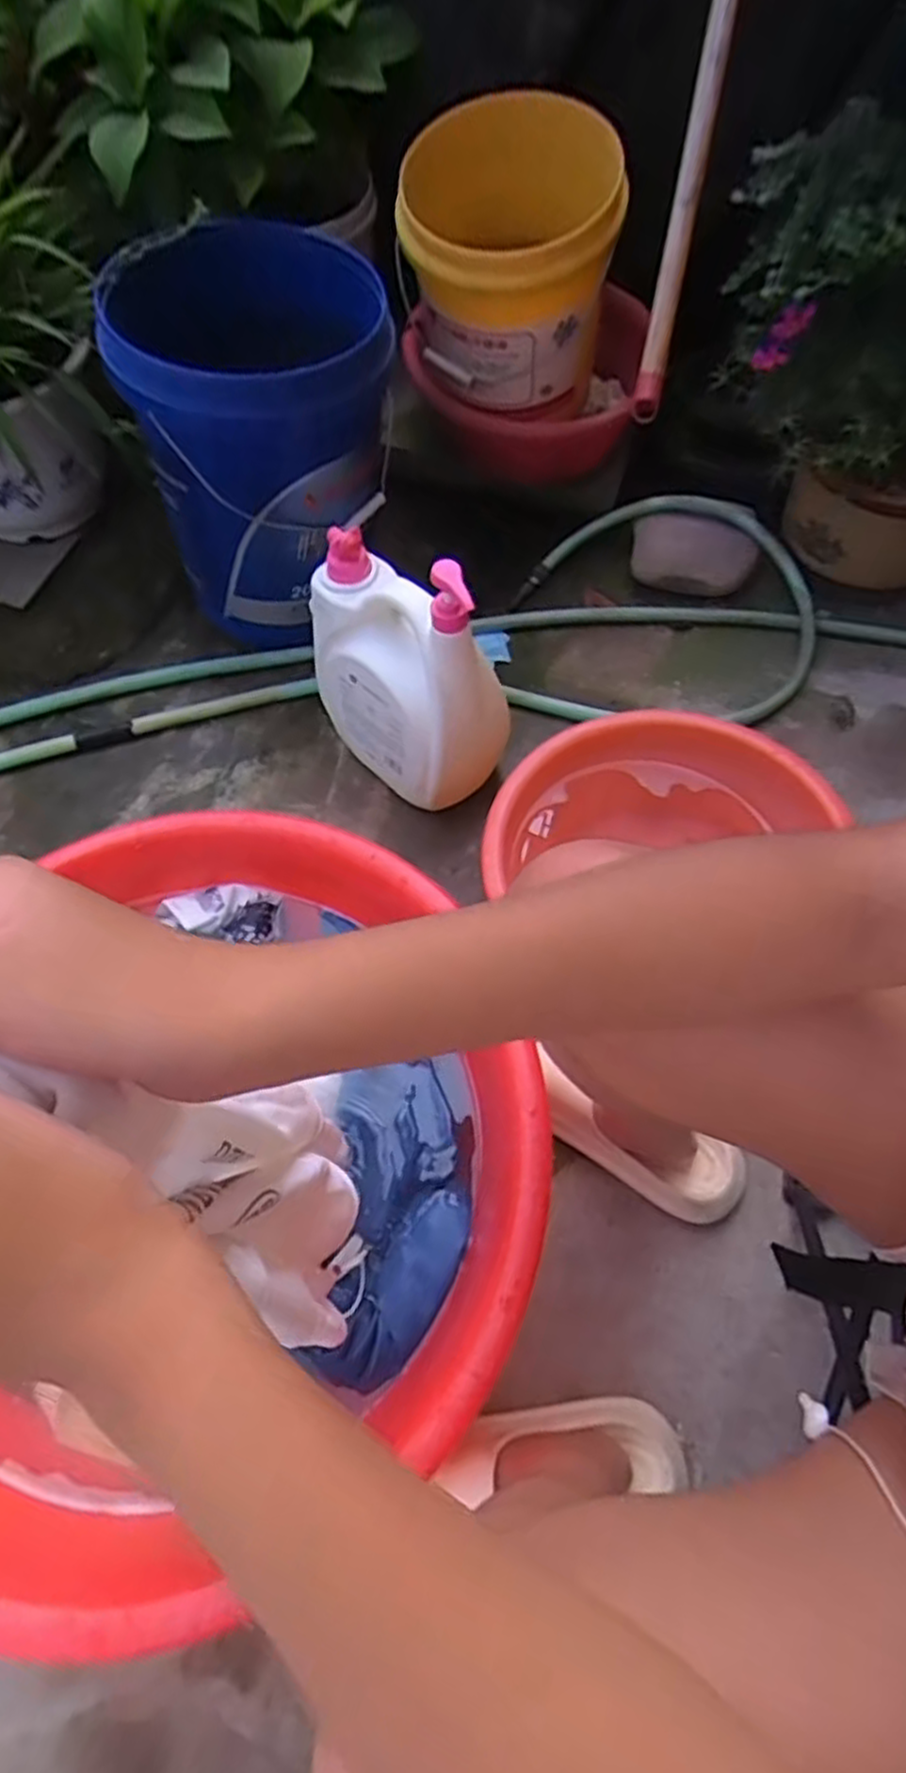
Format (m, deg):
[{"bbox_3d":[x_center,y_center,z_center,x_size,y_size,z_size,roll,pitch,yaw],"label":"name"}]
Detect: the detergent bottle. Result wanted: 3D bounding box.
[{"bbox_3d":[-0.055,-0.250,0.831,0.124,0.309,0.216,-34,70,-18],"label":"detergent bottle"}]

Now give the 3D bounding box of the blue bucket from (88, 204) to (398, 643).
[{"bbox_3d":[-0.221,-0.554,0.929,0.294,0.373,0.284,-10,64,-8],"label":"blue bucket"}]

